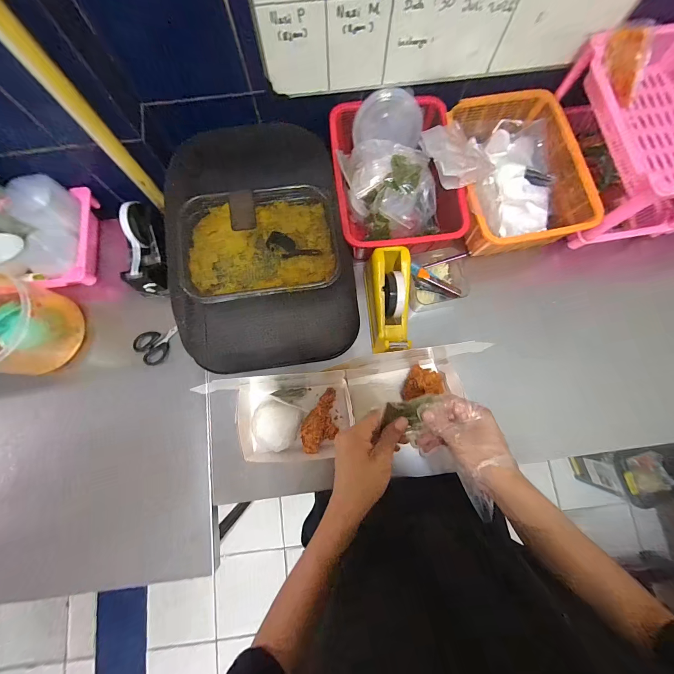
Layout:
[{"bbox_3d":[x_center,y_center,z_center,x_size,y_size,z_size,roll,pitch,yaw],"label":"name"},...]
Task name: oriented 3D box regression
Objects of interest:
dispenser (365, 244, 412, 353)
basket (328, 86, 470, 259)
[{"bbox_3d":[0.092,-0.060,0.544,0.078,0.094,0.181,3,79,1],"label":"dispenser"},{"bbox_3d":[0.108,-0.309,0.589,0.224,0.112,0.303,-10,79,-2],"label":"basket"}]

